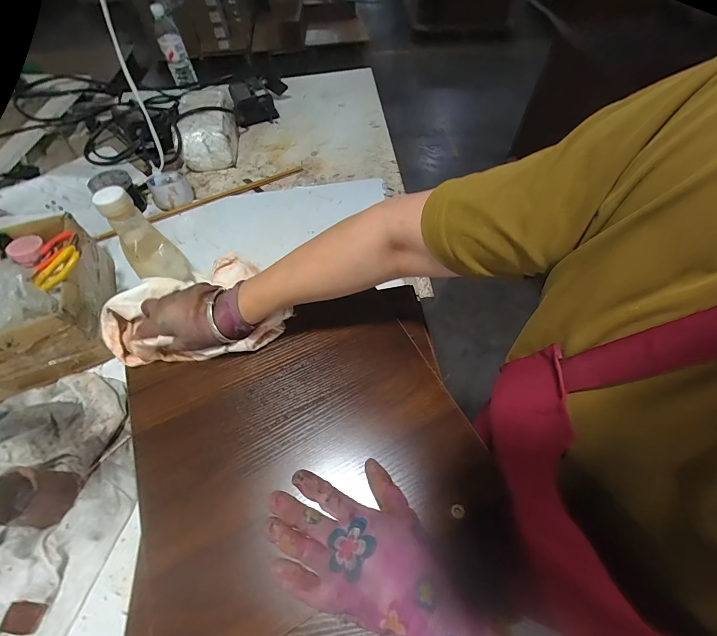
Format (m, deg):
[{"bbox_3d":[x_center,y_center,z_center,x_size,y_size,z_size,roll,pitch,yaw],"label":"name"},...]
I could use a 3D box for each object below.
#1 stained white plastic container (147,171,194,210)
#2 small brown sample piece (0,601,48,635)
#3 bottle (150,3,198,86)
[{"bbox_3d":[-0.437,-0.300,0.761,0.087,0.054,0.085,-30,60,-17],"label":"stained white plastic container"},{"bbox_3d":[-0.363,0.325,0.354,0.034,0.004,0.026,20,54,-15],"label":"small brown sample piece"},{"bbox_3d":[-0.604,-0.877,1.062,0.071,0.192,0.082,-26,59,-15],"label":"bottle"}]

